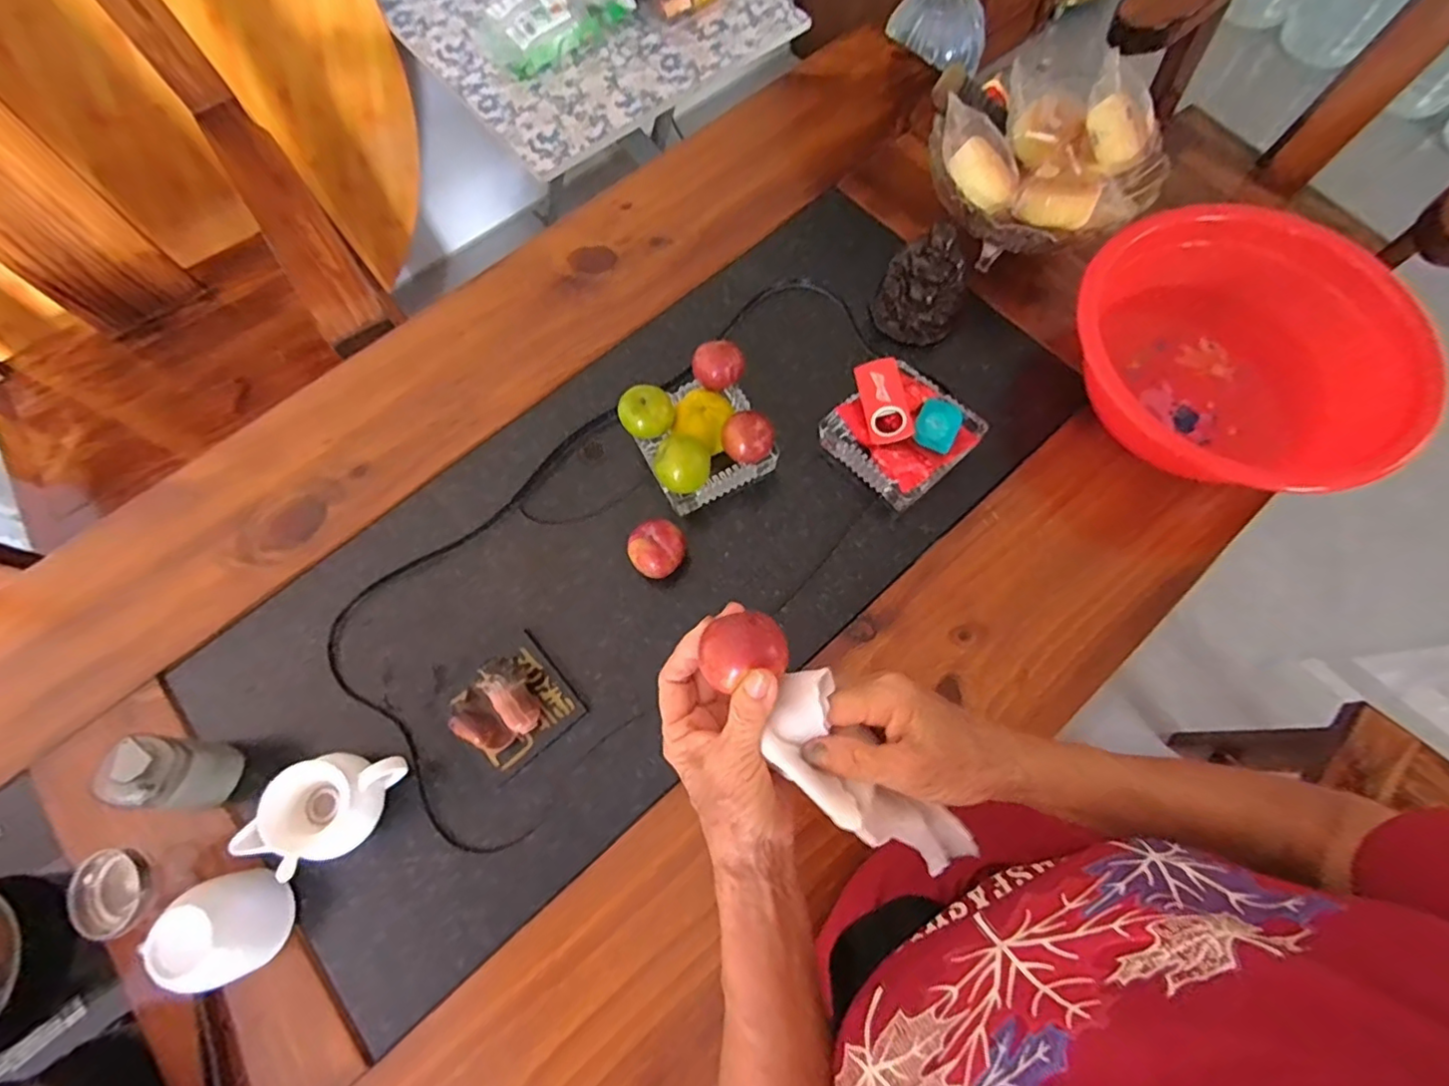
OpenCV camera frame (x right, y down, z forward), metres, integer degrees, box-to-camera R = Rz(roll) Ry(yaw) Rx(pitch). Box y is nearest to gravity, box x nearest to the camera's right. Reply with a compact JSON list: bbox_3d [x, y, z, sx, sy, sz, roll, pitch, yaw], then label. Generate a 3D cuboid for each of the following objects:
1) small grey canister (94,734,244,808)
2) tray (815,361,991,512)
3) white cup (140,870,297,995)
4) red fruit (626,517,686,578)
[{"bbox_3d":[-0.453,0.189,0.505,0.054,0.086,0.052,-1,70,2],"label":"small grey canister"},{"bbox_3d":[0.173,-0.116,0.612,0.121,0.057,0.134,-39,73,-12],"label":"tray"},{"bbox_3d":[-0.389,0.302,0.474,0.066,0.069,0.071,-1,70,2],"label":"white cup"},{"bbox_3d":[-0.064,0.008,0.587,0.052,0.044,0.048,-1,70,2],"label":"red fruit"}]

